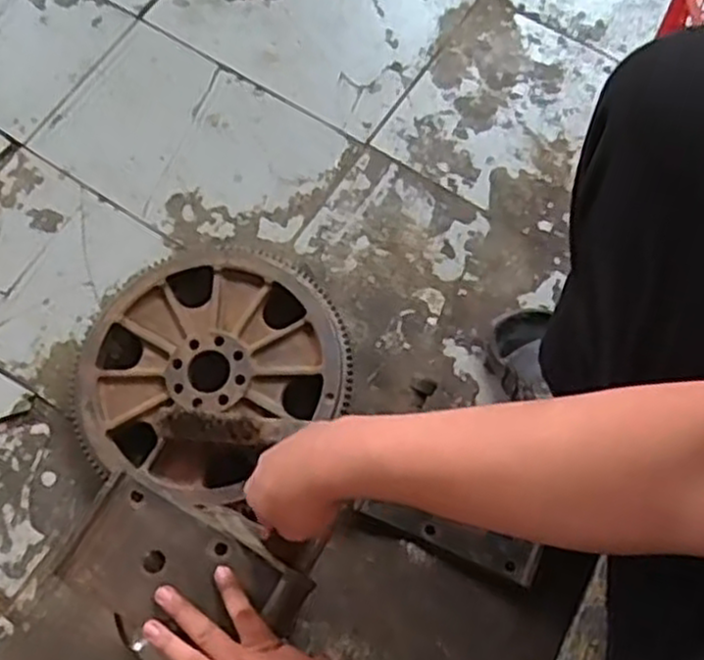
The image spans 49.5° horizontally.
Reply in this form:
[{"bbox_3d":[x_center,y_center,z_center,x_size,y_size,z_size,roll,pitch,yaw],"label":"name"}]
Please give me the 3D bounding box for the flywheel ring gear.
[{"bbox_3d":[-0.171,0.048,0.895,0.322,0.049,0.282,-44,74,-12],"label":"flywheel ring gear"}]

